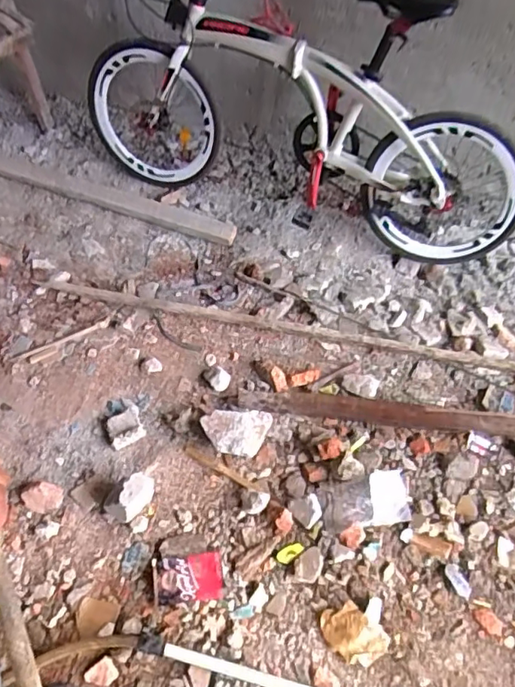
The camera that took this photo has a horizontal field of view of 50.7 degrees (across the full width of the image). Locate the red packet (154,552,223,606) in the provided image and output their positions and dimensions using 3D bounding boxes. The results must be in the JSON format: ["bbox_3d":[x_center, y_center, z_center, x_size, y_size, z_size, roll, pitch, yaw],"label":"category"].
[{"bbox_3d":[-0.149,0.506,1.173,0.143,0.012,0.096,-4,51,-6],"label":"red packet"}]

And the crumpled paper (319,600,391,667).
[{"bbox_3d":[0.195,0.594,1.113,0.133,0.021,0.095,31,56,21],"label":"crumpled paper"}]

